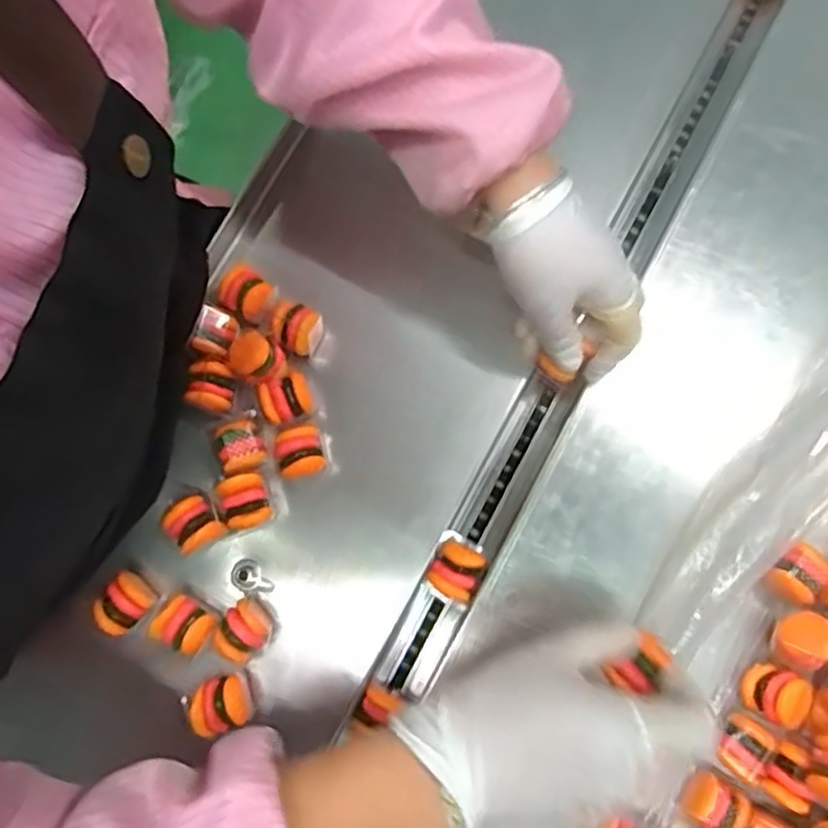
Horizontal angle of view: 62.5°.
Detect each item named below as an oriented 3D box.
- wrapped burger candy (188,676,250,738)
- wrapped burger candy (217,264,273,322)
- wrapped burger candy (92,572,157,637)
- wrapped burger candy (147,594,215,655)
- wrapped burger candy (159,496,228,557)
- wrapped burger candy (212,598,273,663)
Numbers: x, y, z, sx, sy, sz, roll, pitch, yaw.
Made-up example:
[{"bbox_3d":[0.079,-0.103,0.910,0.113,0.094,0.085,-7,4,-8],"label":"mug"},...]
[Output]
[{"bbox_3d":[-0.115,0.173,0.410,0.035,0.029,0.029,-22,79,-5],"label":"wrapped burger candy"},{"bbox_3d":[-0.111,-0.078,0.459,0.039,0.025,0.029,34,80,6],"label":"wrapped burger candy"},{"bbox_3d":[-0.178,0.118,0.424,0.026,0.027,0.033,38,81,7],"label":"wrapped burger candy"},{"bbox_3d":[-0.139,0.129,0.422,0.032,0.029,0.028,29,80,5],"label":"wrapped burger candy"},{"bbox_3d":[-0.137,0.070,0.431,0.029,0.032,0.032,-38,81,-8],"label":"wrapped burger candy"},{"bbox_3d":[-0.103,0.132,0.416,0.030,0.032,0.028,-44,82,-8],"label":"wrapped burger candy"}]

